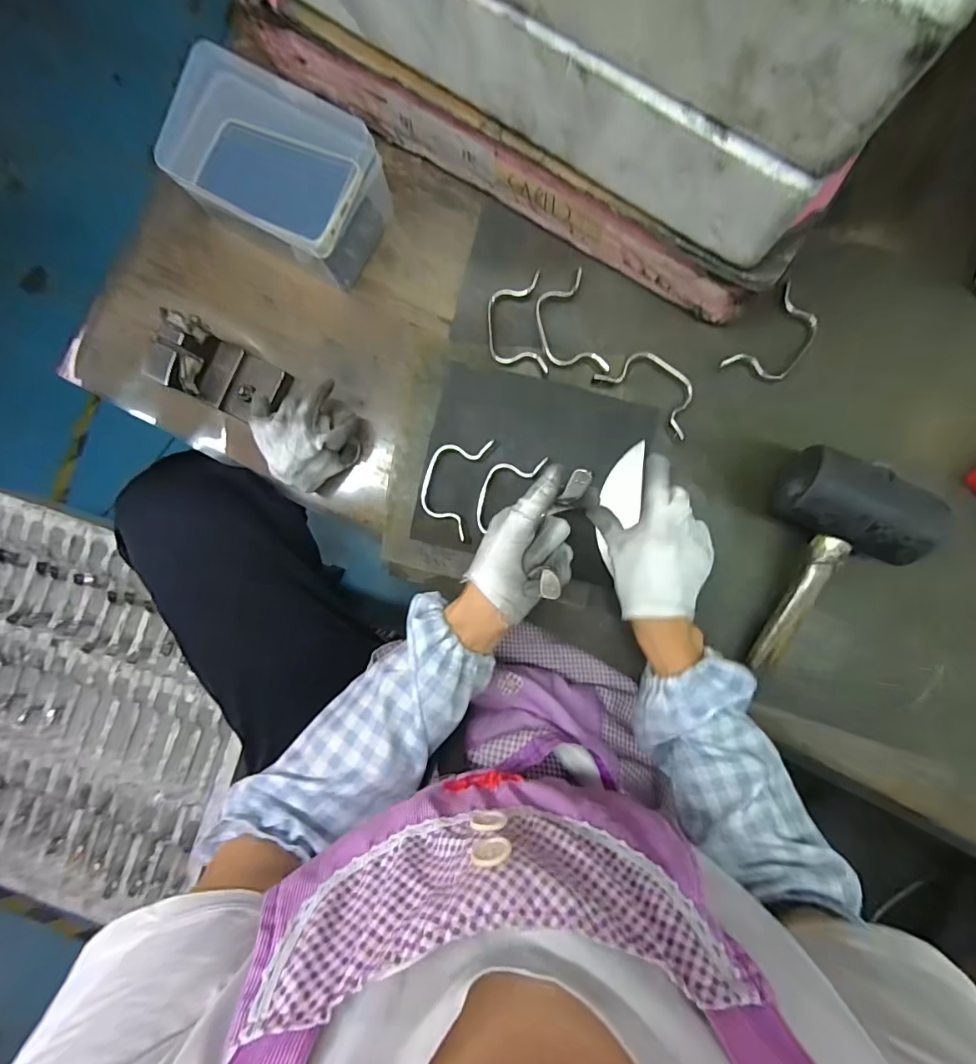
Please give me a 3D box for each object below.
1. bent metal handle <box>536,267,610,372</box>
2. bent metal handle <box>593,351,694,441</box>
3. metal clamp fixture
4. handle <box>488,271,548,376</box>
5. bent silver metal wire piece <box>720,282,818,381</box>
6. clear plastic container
[{"bbox_3d":[0.076,-0.198,0.463,0.054,0.013,0.098,-13,88,2],"label":"bent metal handle"},{"bbox_3d":[0.159,-0.139,0.461,0.101,0.009,0.050,37,90,3],"label":"bent metal handle"},{"bbox_3d":[-0.248,-0.148,0.449,0.095,0.074,0.064,24,90,3],"label":"metal clamp fixture"},{"bbox_3d":[0.026,-0.202,0.464,0.053,0.016,0.102,-4,88,3],"label":"handle"},{"bbox_3d":[0.273,-0.180,0.453,0.055,0.012,0.098,40,91,3],"label":"bent silver metal wire piece"},{"bbox_3d":[-0.196,-0.334,0.453,0.184,0.082,0.111,31,90,3],"label":"clear plastic container"}]

